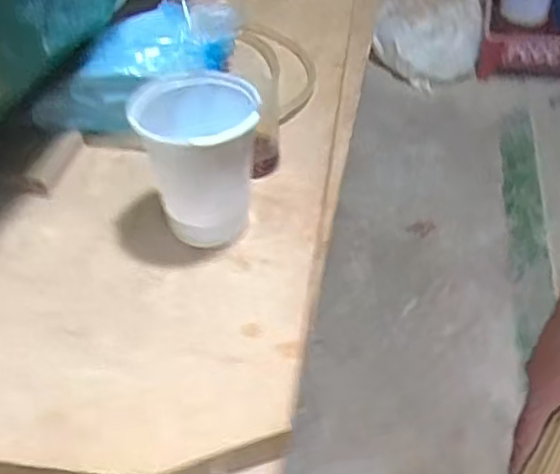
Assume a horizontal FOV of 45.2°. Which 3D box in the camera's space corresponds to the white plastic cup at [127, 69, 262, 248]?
[{"bbox_3d":[-0.071,-0.071,0.634,0.107,0.136,0.116,-1,44,1],"label":"white plastic cup"}]

